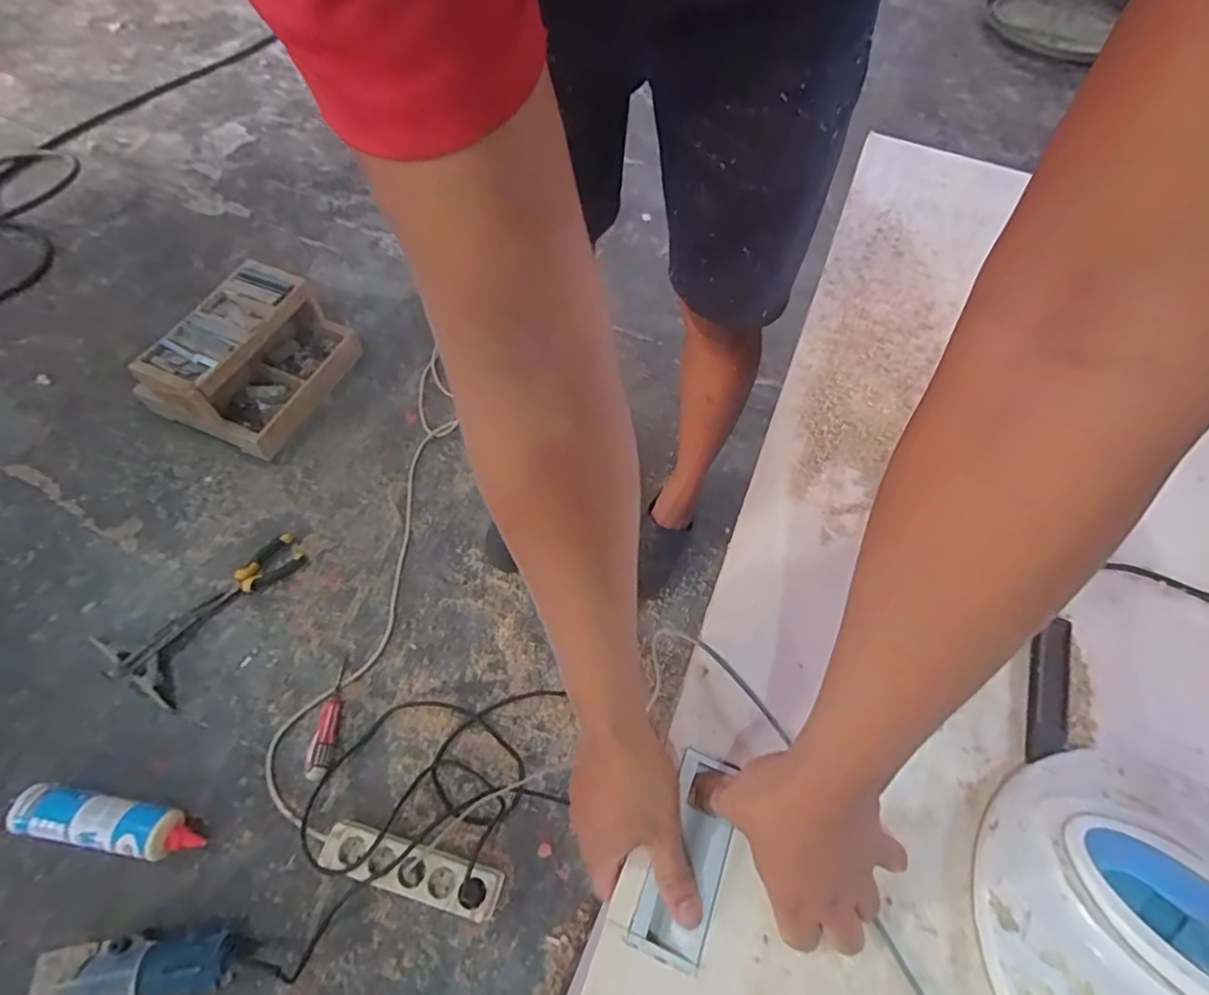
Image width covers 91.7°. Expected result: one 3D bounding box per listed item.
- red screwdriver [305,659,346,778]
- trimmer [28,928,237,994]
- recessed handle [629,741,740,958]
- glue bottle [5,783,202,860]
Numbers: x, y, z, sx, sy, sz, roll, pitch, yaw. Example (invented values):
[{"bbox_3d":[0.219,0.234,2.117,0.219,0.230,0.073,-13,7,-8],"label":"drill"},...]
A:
[{"bbox_3d":[-0.444,0.355,0.944,0.031,0.036,0.177,-1,61,-4],"label":"red screwdriver"},{"bbox_3d":[-0.593,0.612,0.763,0.222,0.086,0.087,-9,61,-8],"label":"trimmer"},{"bbox_3d":[0.061,0.251,0.422,0.050,0.012,0.123,19,61,7],"label":"recessed handle"},{"bbox_3d":[-0.714,0.469,0.847,0.256,0.057,0.065,10,60,2],"label":"glue bottle"}]

